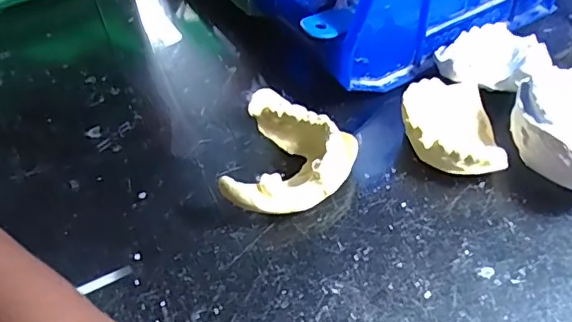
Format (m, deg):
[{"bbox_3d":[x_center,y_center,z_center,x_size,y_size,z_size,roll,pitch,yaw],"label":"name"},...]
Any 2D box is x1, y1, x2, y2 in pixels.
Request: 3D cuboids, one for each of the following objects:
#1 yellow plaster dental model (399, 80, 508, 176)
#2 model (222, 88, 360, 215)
[{"bbox_3d":[0.082,-0.018,0.286,0.045,0.029,0.057,-2,49,3],"label":"yellow plaster dental model"},{"bbox_3d":[0.004,-0.001,0.279,0.057,0.027,0.070,6,50,10],"label":"model"}]

